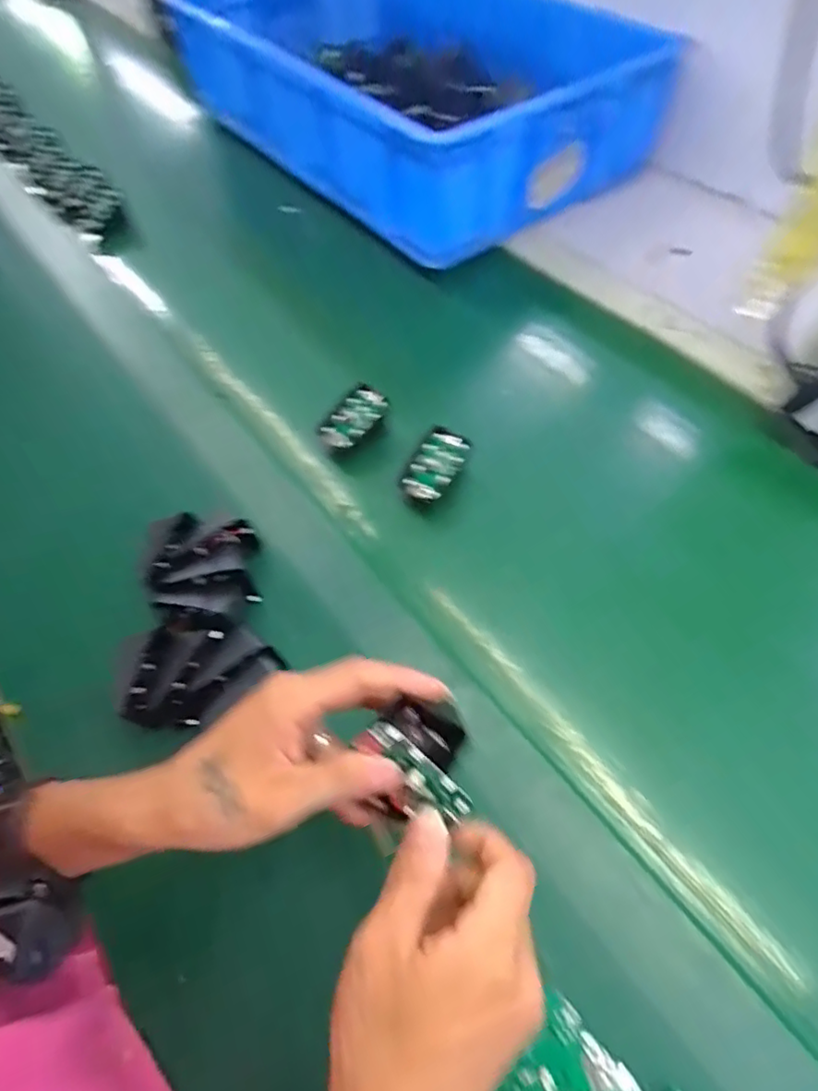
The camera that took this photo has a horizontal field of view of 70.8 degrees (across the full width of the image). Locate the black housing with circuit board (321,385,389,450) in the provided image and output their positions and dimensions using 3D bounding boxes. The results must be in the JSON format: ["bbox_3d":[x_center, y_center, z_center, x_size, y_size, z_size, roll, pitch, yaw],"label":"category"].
[{"bbox_3d":[-0.053,-0.119,0.546,0.034,0.021,0.072,33,65,22],"label":"black housing with circuit board"}]

